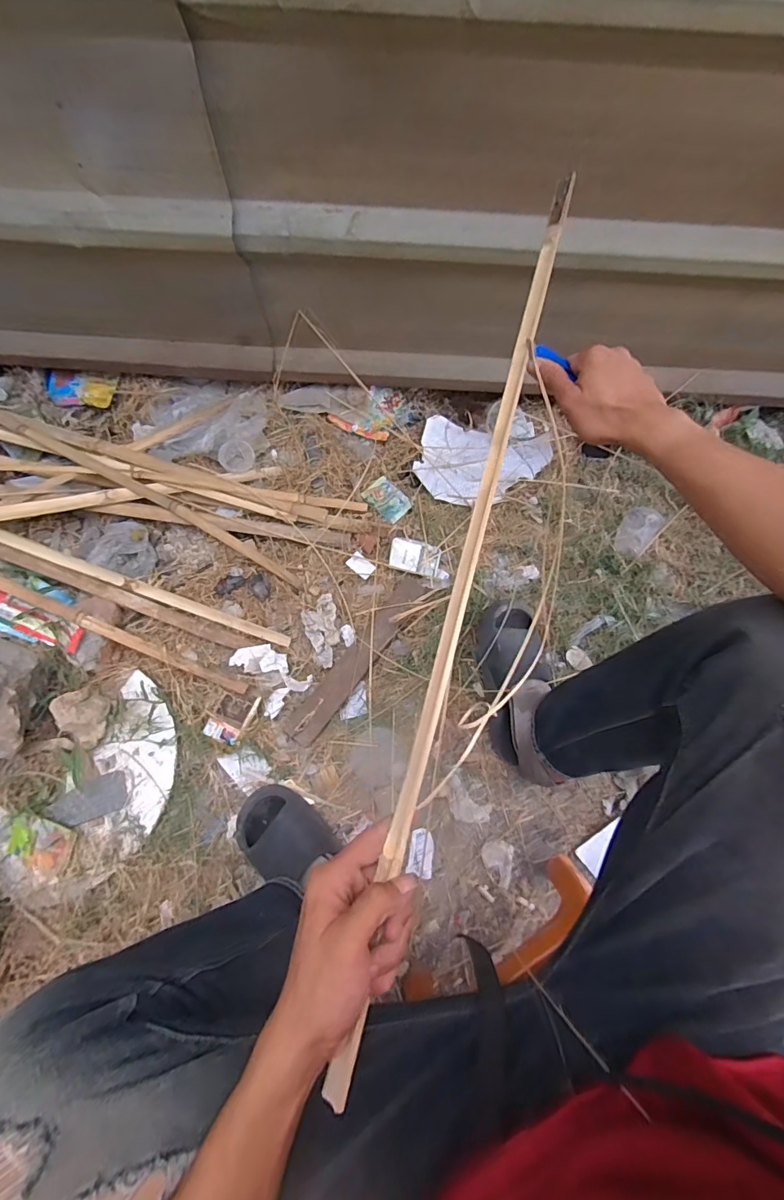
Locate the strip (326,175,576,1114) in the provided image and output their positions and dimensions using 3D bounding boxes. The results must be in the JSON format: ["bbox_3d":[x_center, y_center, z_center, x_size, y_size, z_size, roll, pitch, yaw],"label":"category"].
[{"bbox_3d":[0.084,-0.082,0.431,0.018,0.018,0.884,16,73,4],"label":"strip"}]

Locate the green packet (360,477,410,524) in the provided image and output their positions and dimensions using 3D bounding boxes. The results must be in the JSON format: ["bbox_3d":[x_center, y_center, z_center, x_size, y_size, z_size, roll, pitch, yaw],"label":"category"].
[{"bbox_3d":[-0.008,-0.209,0.970,0.064,0.011,0.101,-39,76,-14],"label":"green packet"}]

